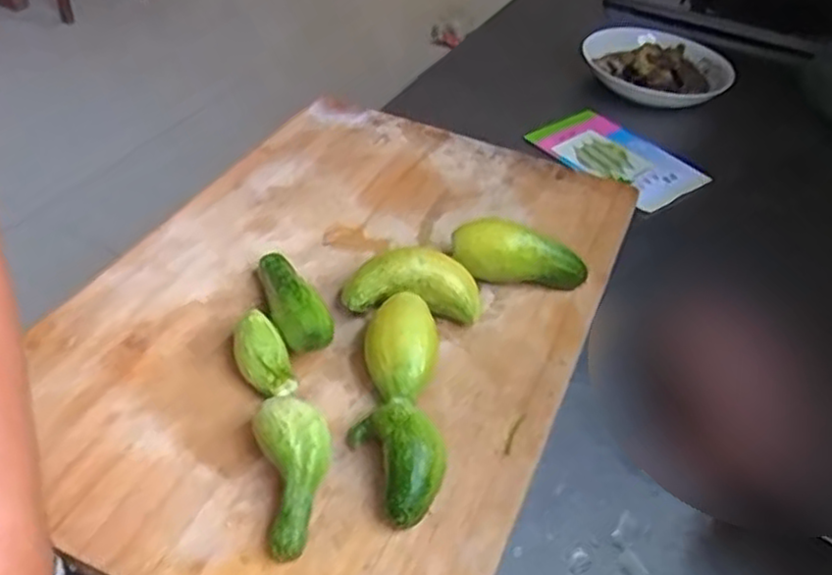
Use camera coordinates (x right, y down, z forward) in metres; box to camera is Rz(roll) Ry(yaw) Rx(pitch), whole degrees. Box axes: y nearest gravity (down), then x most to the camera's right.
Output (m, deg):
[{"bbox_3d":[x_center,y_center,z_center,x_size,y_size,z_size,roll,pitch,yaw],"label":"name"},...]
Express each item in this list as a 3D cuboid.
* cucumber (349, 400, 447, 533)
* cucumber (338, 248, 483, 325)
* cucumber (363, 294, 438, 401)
[{"bbox_3d":[-0.007,0.093,0.411,0.040,0.034,0.071,-14,45,-22],"label":"cucumber"},{"bbox_3d":[-0.002,0.001,0.515,0.091,0.045,0.037,2,41,-5],"label":"cucumber"},{"bbox_3d":[-0.010,0.041,0.468,0.045,0.045,0.075,9,41,2],"label":"cucumber"}]

